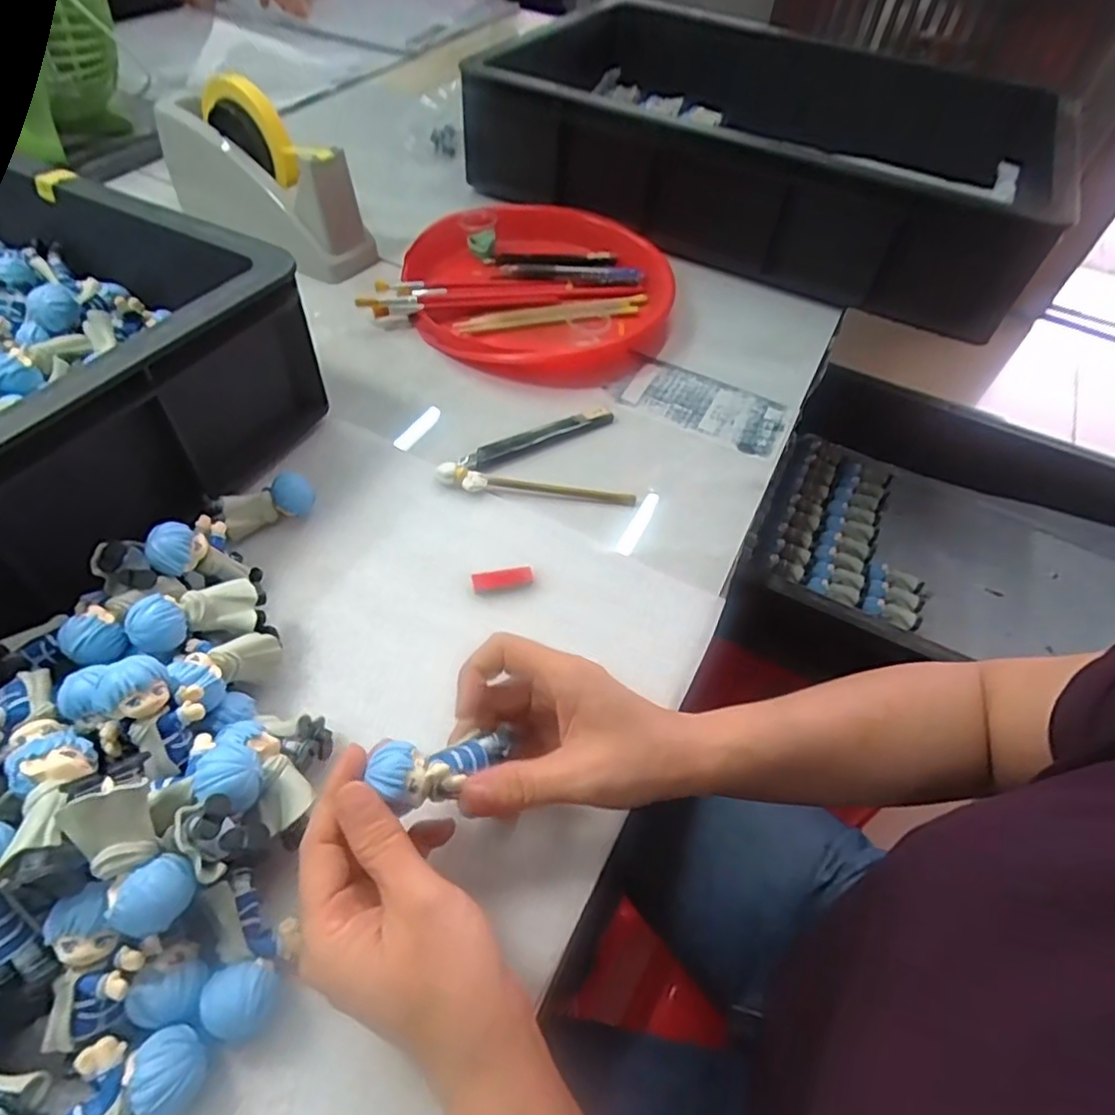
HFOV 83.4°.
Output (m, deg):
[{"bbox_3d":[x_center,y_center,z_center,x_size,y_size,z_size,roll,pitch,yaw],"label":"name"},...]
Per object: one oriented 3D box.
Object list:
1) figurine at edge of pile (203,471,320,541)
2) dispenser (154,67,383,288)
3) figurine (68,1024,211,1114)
[{"bbox_3d":[-0.188,-0.034,0.402,0.061,0.028,0.023,-24,59,-22],"label":"figurine at edge of pile"},{"bbox_3d":[-0.281,-0.365,0.594,0.210,0.113,0.068,31,56,17],"label":"dispenser"},{"bbox_3d":[-0.160,0.194,0.225,0.059,0.027,0.034,-28,60,-24],"label":"figurine"}]

